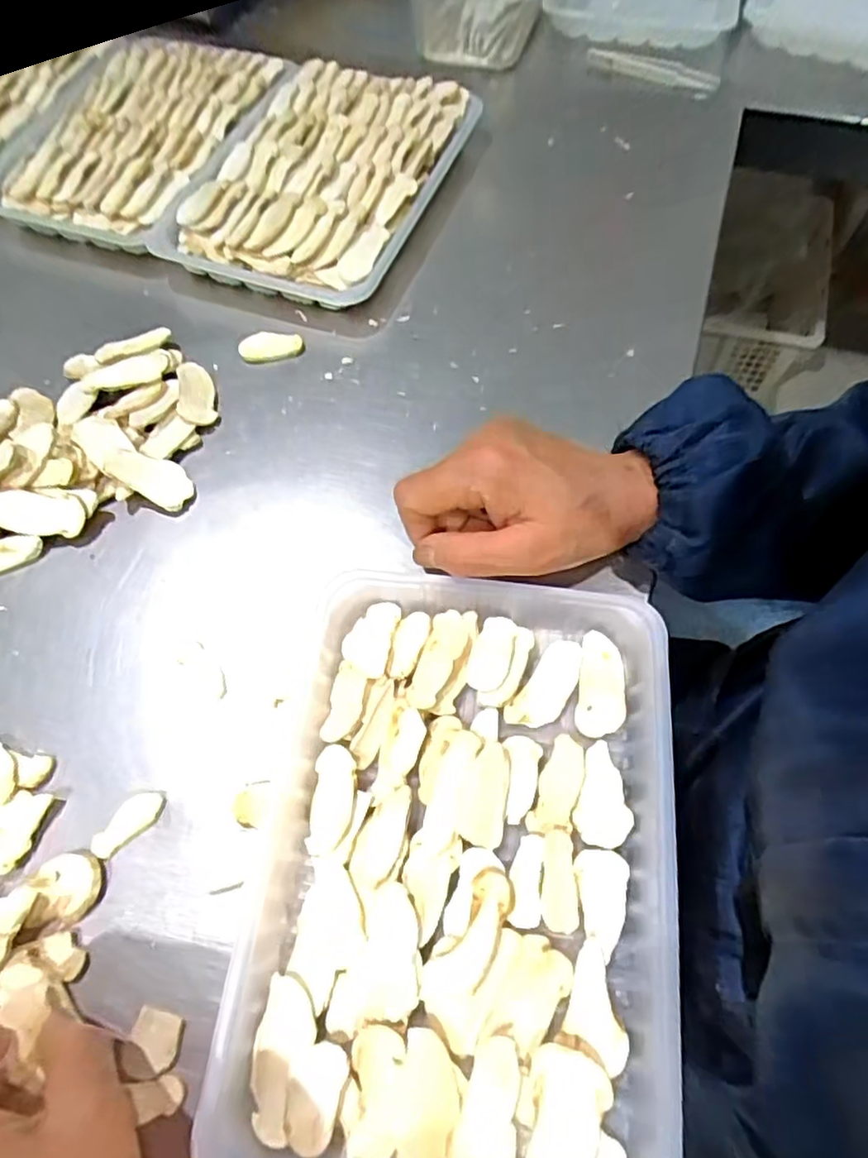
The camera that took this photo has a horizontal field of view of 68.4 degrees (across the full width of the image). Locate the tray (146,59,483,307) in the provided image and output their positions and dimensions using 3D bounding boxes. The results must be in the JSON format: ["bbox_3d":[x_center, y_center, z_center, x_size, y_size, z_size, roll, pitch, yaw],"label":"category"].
[{"bbox_3d":[-0.078,-0.285,0.455,0.163,0.041,0.216,19,67,13],"label":"tray"}]

